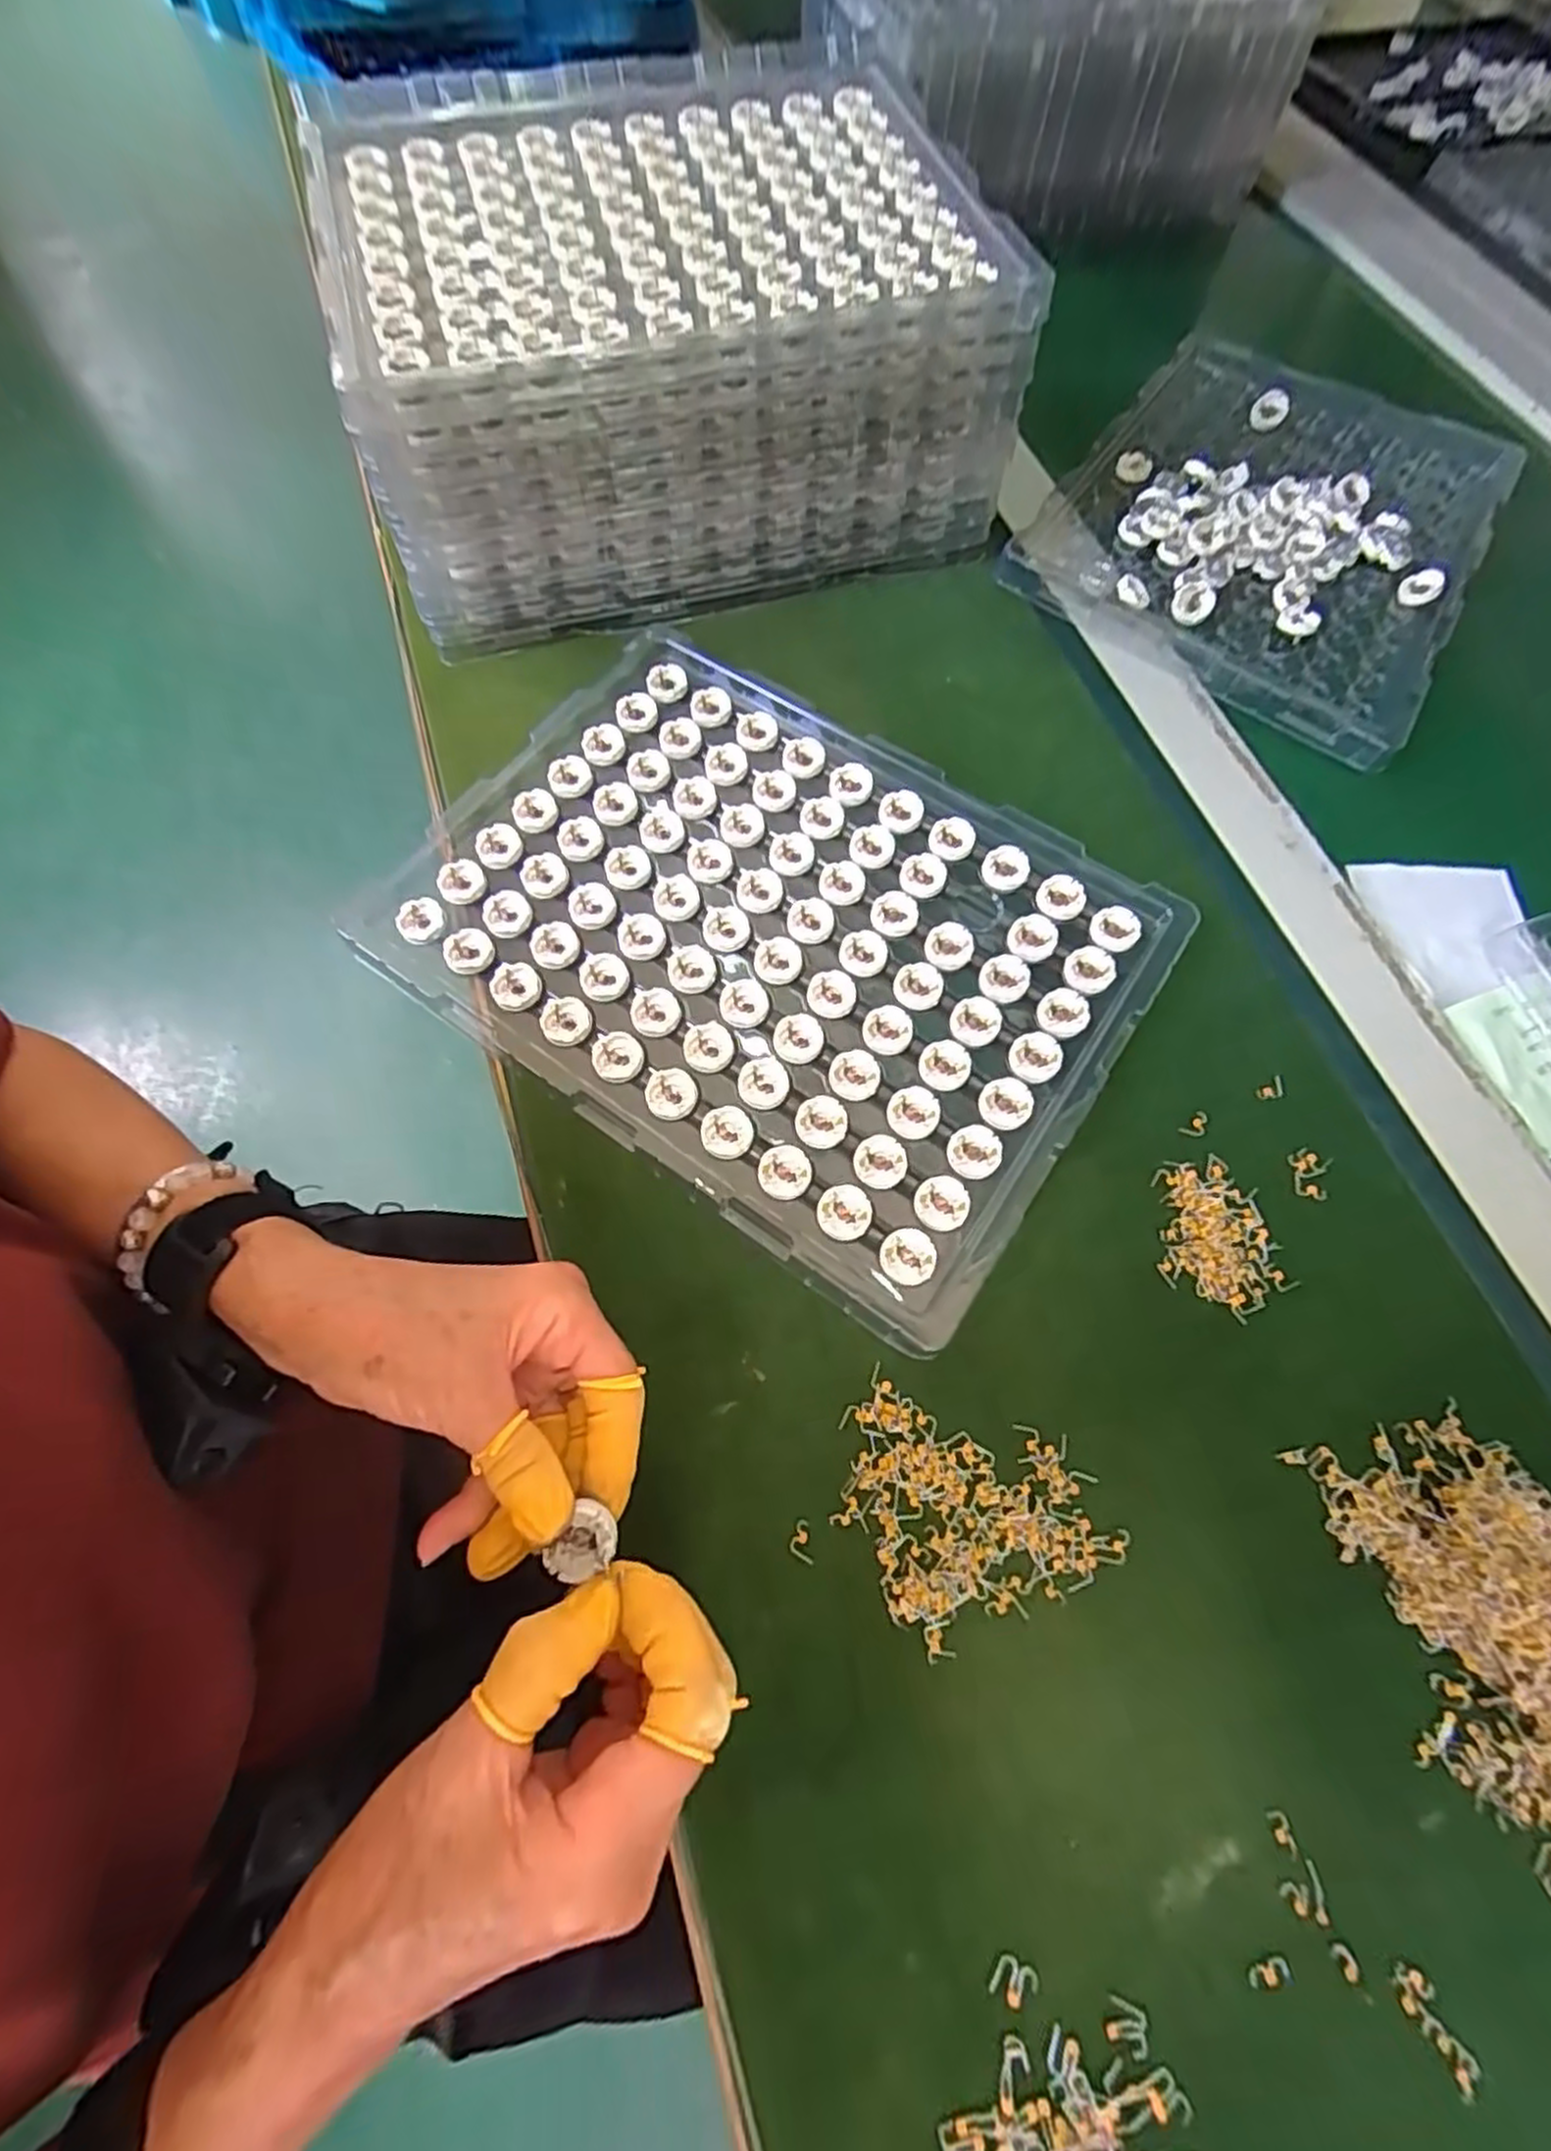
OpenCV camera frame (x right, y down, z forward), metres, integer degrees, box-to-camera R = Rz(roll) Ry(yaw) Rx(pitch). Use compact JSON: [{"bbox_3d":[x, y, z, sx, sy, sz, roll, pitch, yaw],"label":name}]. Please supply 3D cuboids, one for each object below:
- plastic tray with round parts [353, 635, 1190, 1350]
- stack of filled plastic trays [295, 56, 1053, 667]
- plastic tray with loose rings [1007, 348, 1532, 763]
[{"bbox_3d":[-0.002,-0.072,0.386,0.340,0.016,0.250,33,70,11],"label":"plastic tray with round parts"},{"bbox_3d":[-0.067,-0.435,0.469,0.344,0.130,0.274,-14,69,-8],"label":"stack of filled plastic trays"},{"bbox_3d":[0.341,-0.384,0.528,0.251,0.020,0.374,32,70,10],"label":"plastic tray with loose rings"}]

